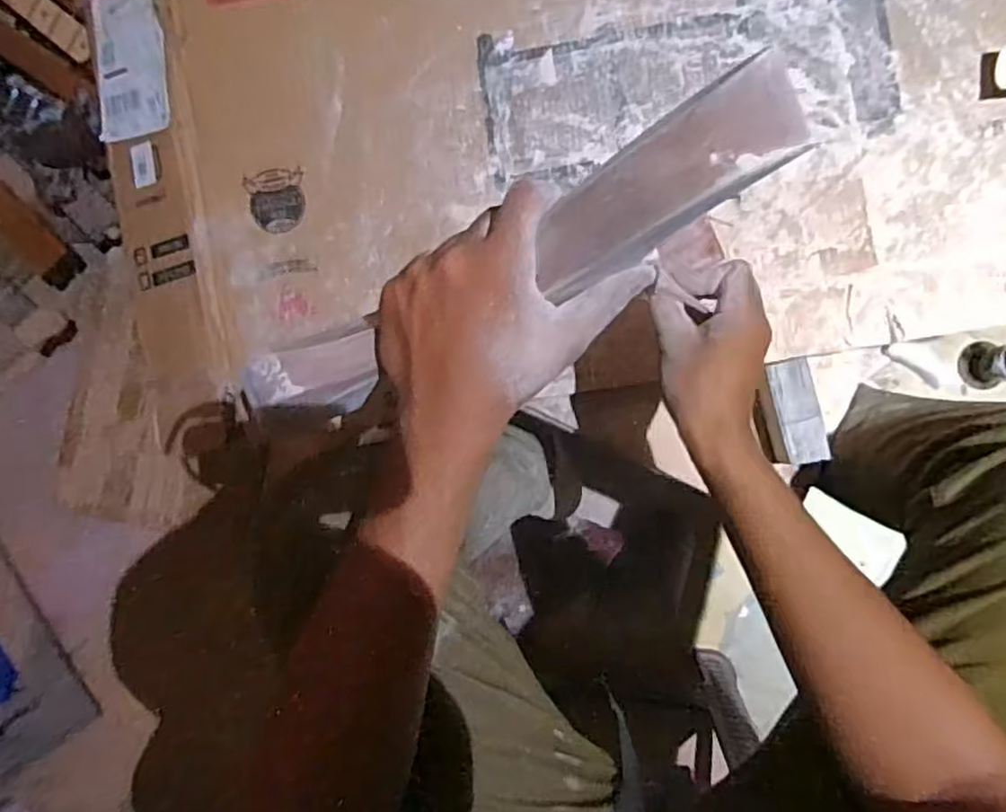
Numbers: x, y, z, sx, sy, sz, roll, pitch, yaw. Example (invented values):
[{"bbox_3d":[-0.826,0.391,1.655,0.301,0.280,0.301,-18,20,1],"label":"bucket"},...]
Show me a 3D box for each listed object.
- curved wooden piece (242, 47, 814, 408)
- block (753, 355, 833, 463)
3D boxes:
[{"bbox_3d":[-0.014,-0.060,0.337,0.318,0.044,0.041,-22,88,34],"label":"curved wooden piece"},{"bbox_3d":[0.251,0.005,0.602,0.043,0.042,0.089,-11,89,2],"label":"block"}]

